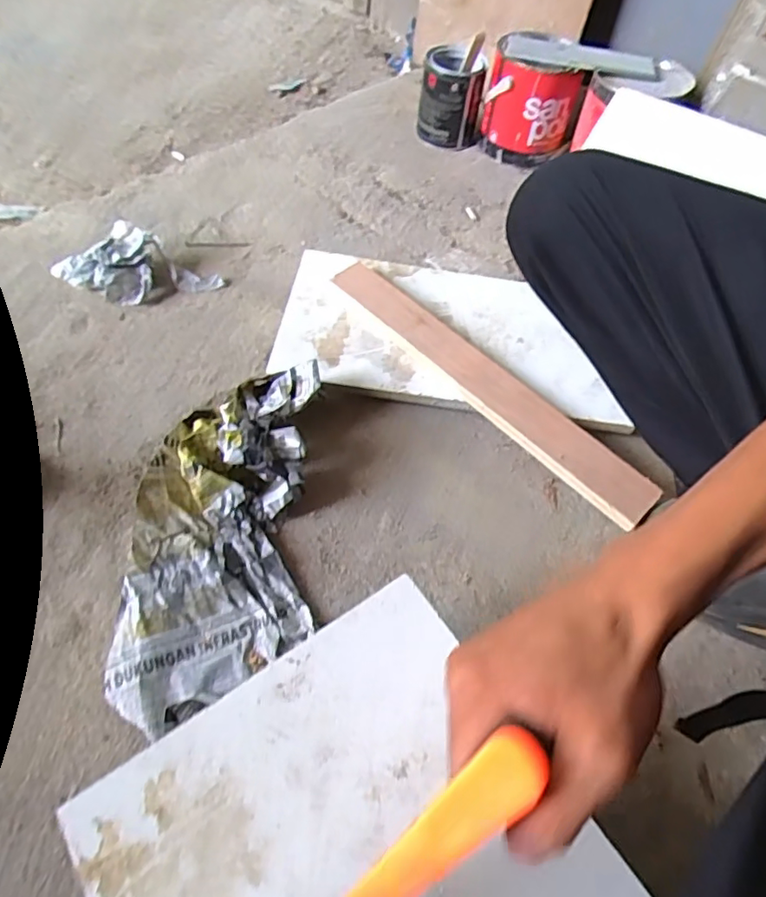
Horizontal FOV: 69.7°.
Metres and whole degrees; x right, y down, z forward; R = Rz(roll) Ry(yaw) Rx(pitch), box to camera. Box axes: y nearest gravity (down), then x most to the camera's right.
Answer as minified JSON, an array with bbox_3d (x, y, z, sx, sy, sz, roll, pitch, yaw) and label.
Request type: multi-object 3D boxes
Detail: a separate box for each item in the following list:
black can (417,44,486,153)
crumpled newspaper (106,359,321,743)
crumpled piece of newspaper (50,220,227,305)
[{"bbox_3d":[0.126,-0.634,0.995,0.111,0.133,0.118,14,55,4],"label":"black can"},{"bbox_3d":[-0.153,0.069,0.515,0.168,0.058,0.333,2,55,-5],"label":"crumpled newspaper"},{"bbox_3d":[-0.310,-0.235,0.716,0.182,0.053,0.107,8,56,1],"label":"crumpled piece of newspaper"}]

